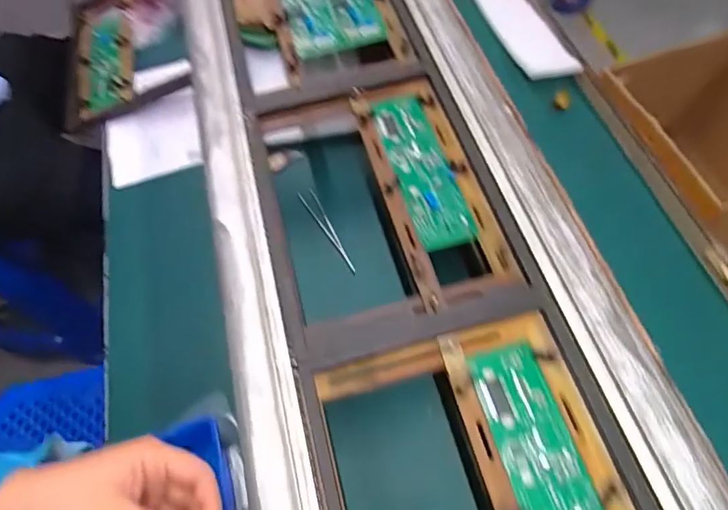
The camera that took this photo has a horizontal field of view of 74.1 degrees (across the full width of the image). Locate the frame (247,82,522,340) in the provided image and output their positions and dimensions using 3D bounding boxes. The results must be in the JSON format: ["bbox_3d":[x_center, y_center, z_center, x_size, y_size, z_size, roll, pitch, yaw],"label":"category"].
[{"bbox_3d":[0.007,-0.066,0.496,0.216,0.040,0.309,-16,56,-4],"label":"frame"}]

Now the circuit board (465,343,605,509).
[{"bbox_3d":[0.136,0.163,0.356,0.056,0.006,0.193,-16,56,-4],"label":"circuit board"}]

